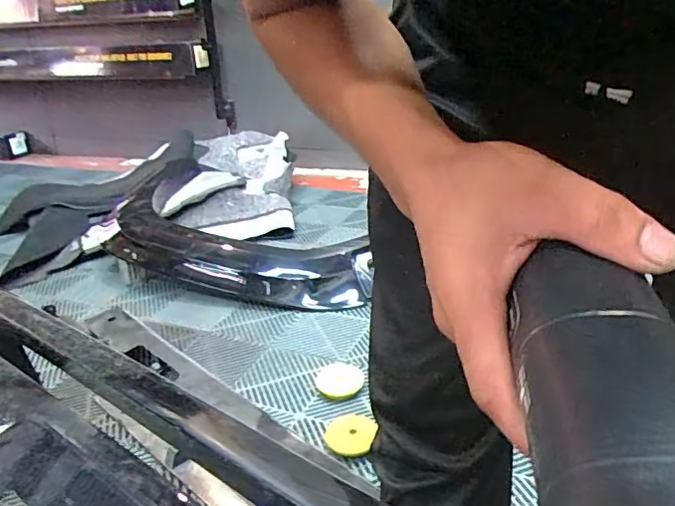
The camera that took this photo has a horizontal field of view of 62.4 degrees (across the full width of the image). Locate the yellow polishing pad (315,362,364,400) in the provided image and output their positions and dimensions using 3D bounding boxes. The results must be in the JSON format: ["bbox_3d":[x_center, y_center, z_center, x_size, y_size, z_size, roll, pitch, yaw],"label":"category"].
[{"bbox_3d":[0.006,0.287,1.248,0.112,0.019,0.109,14,28,34],"label":"yellow polishing pad"}]

